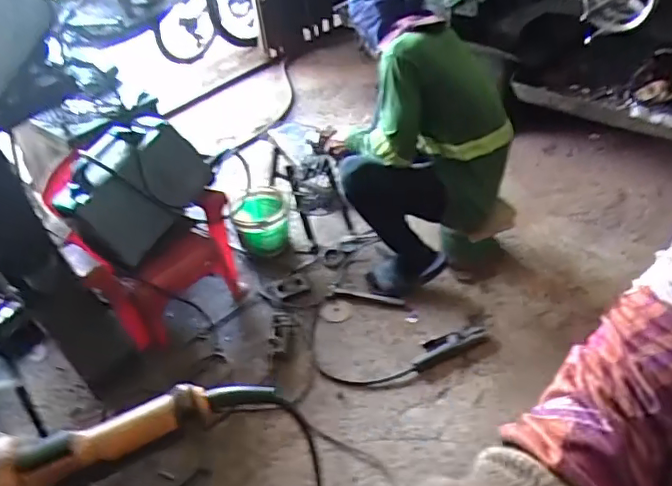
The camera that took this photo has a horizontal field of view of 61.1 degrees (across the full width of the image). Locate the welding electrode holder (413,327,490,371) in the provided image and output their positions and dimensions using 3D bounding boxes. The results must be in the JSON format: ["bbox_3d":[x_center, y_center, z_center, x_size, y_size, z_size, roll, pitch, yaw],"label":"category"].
[{"bbox_3d":[0.312,0.287,1.602,0.229,0.024,0.076,-19,43,-16],"label":"welding electrode holder"}]

